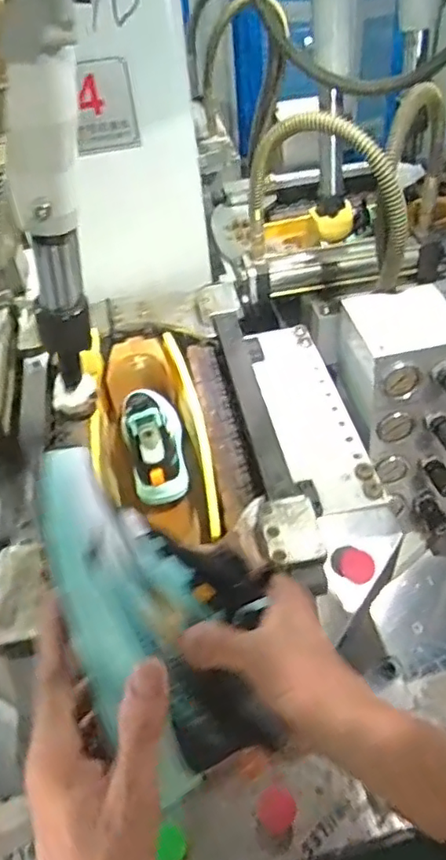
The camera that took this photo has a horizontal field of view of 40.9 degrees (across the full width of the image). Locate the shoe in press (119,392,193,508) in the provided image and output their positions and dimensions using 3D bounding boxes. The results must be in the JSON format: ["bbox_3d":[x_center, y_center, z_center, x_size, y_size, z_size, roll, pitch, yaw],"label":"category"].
[{"bbox_3d":[-0.100,0.004,0.872,0.082,0.106,0.220,-11,47,-5],"label":"shoe in press"}]

